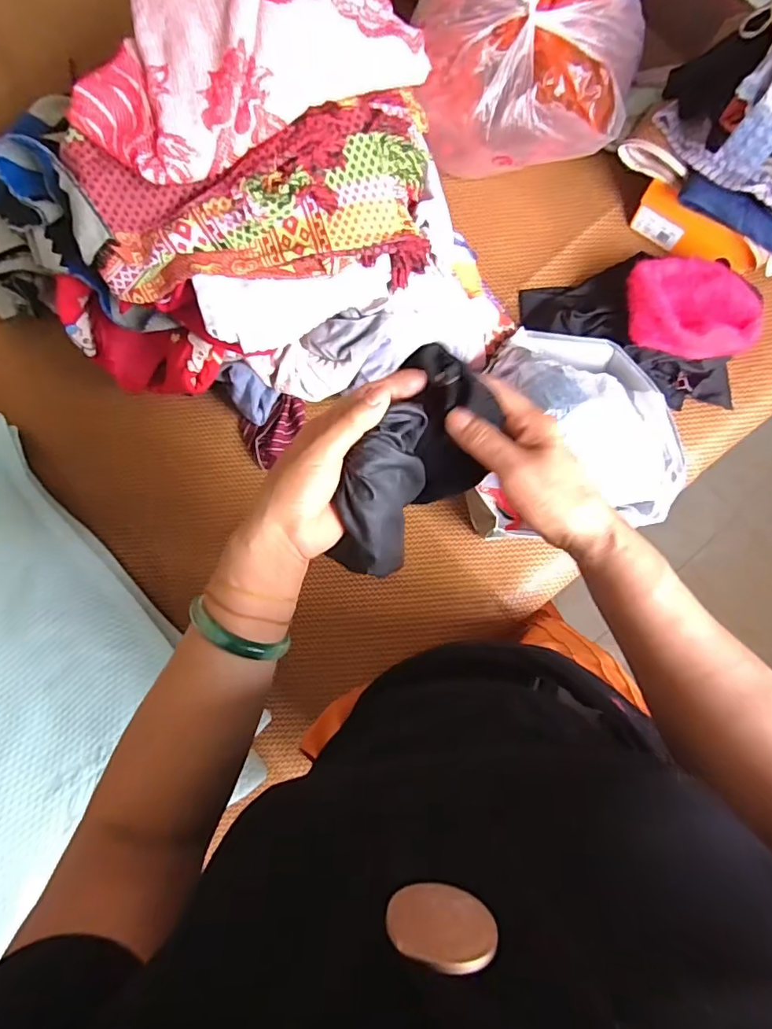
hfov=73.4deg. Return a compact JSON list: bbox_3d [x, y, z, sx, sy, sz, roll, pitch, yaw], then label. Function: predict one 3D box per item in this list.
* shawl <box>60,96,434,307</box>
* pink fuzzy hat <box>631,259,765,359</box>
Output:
[{"bbox_3d":[-0.167,-0.416,0.680,0.447,0.103,0.257,-5,82,2],"label":"shawl"},{"bbox_3d":[0.480,-0.331,0.799,0.201,0.063,0.172,11,83,5],"label":"pink fuzzy hat"}]

